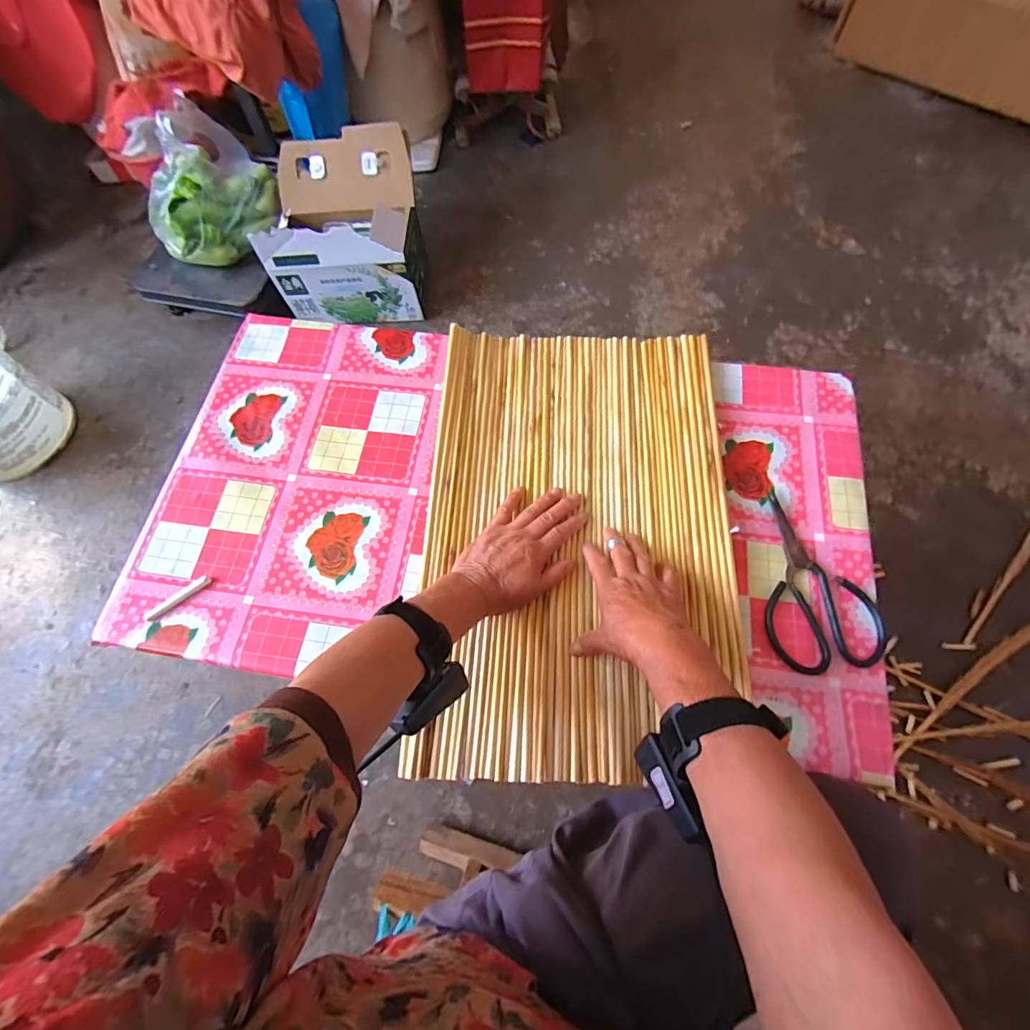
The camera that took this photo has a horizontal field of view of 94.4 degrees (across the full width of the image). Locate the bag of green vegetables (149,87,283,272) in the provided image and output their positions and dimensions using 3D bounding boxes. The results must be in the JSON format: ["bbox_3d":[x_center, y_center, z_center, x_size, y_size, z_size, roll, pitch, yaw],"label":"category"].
[{"bbox_3d":[-0.616,-0.649,0.970,0.231,0.194,0.254,-4,67,1],"label":"bag of green vegetables"}]

